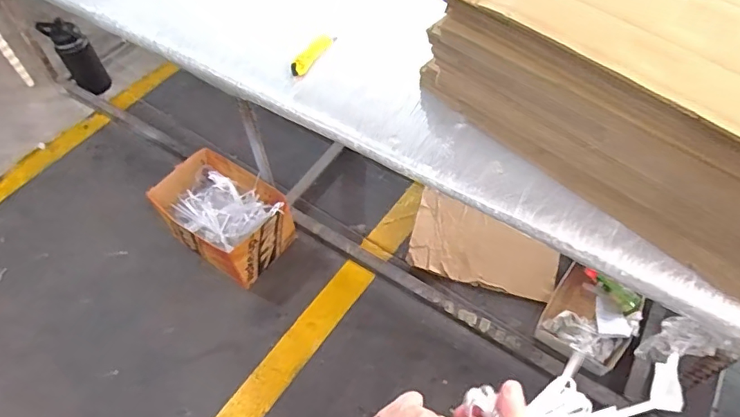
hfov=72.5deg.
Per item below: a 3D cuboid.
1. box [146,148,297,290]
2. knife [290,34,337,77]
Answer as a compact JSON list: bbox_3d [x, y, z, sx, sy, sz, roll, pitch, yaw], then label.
[{"bbox_3d":[-0.465,0.035,1.656,0.403,0.230,0.280,31,61,23],"label":"box"},{"bbox_3d":[-0.130,-0.339,1.110,0.041,0.017,0.139,25,59,20],"label":"knife"}]

